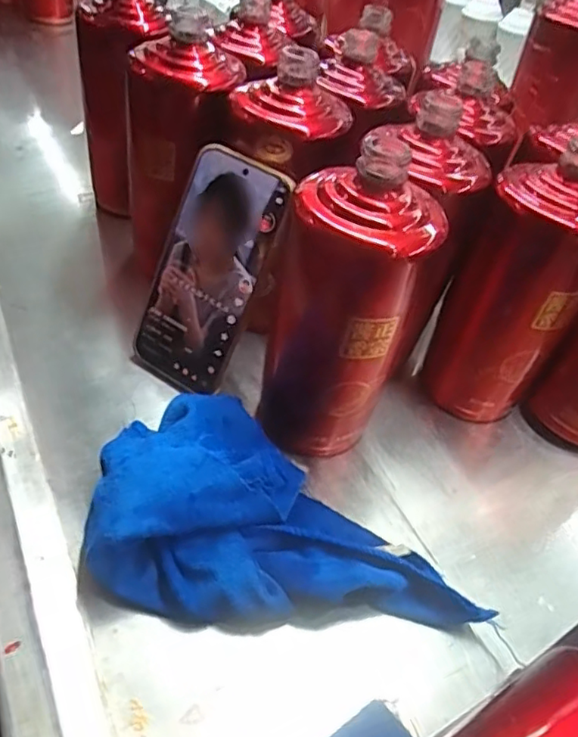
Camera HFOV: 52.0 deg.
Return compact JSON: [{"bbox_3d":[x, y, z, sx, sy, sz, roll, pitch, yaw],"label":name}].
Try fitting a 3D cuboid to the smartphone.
[{"bbox_3d":[-0.054,-0.062,0.403,0.075,0.163,0.009,33,23,13],"label":"smartphone"}]

